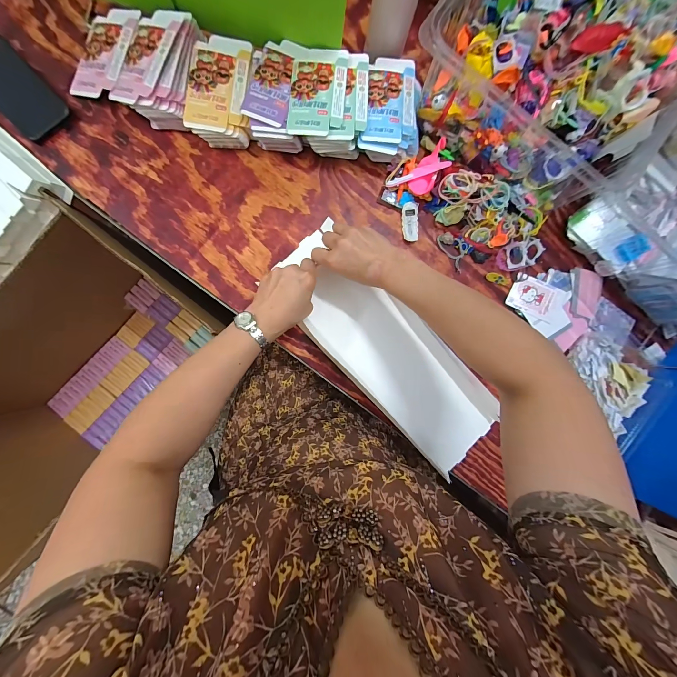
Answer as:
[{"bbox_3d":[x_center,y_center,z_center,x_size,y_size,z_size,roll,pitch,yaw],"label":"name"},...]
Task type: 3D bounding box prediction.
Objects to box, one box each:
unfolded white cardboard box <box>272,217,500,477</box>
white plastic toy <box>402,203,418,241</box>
[{"bbox_3d":[0.078,0.022,0.478,0.444,0.034,0.152,45,83,-5],"label":"unfolded white cardboard box"},{"bbox_3d":[0.126,-0.202,0.497,0.027,0.012,0.065,-3,87,-7],"label":"white plastic toy"}]

